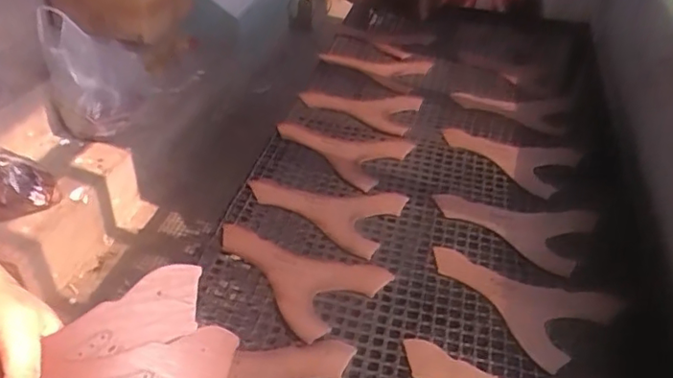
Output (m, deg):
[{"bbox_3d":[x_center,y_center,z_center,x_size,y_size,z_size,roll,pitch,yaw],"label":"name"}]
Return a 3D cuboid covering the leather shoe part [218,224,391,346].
[{"bbox_3d":[-0.055,0.097,0.763,0.208,0.011,0.152,31,41,29],"label":"leather shoe part"}]

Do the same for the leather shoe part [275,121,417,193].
[{"bbox_3d":[0.012,-0.081,1.009,0.199,0.020,0.172,27,40,20],"label":"leather shoe part"}]

